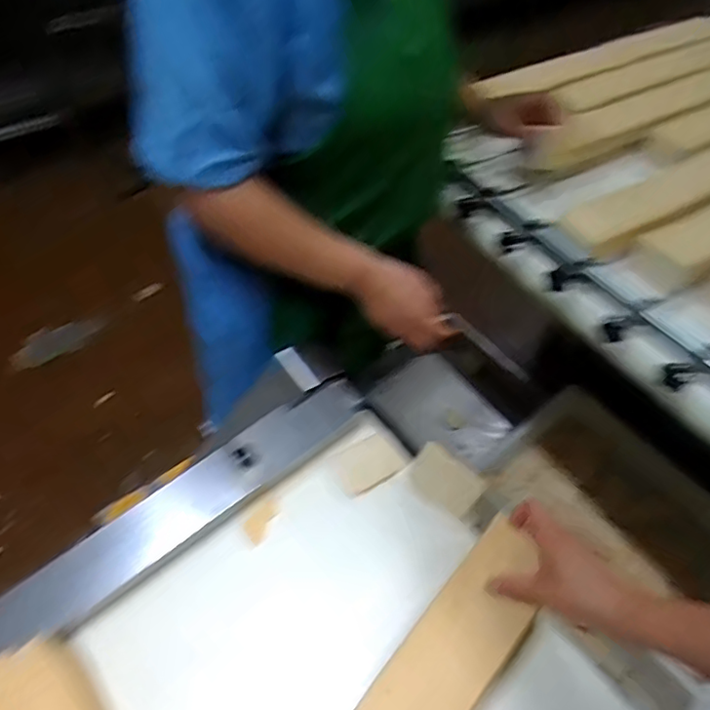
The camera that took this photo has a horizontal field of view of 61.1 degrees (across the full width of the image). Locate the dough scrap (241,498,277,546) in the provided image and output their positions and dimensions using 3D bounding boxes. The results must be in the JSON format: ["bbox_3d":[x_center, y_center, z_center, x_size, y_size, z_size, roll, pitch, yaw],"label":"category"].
[{"bbox_3d":[-0.103,0.187,0.676,0.046,0.004,0.028,-41,84,-7],"label":"dough scrap"}]

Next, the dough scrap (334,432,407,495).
[{"bbox_3d":[0.015,0.120,0.675,0.068,0.013,0.050,-28,82,-6],"label":"dough scrap"}]

